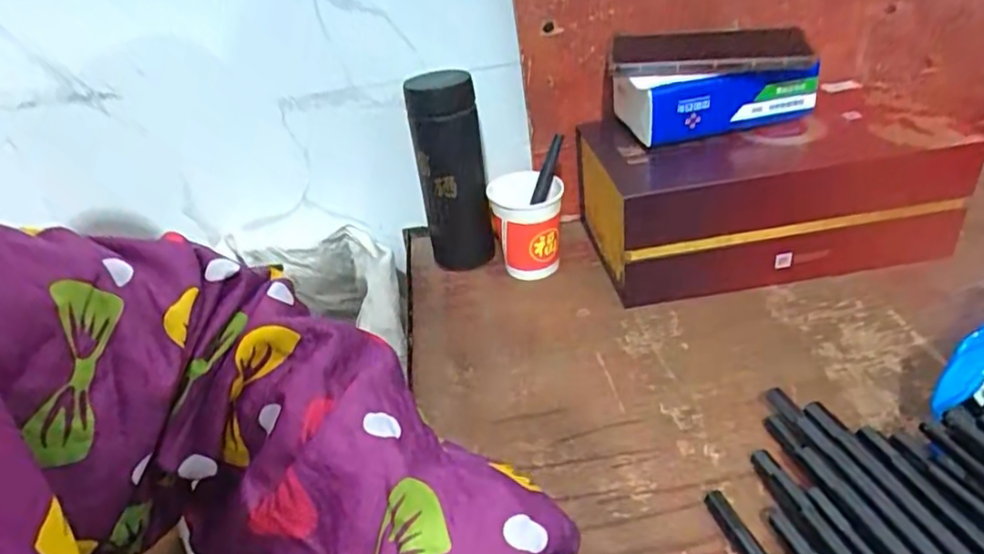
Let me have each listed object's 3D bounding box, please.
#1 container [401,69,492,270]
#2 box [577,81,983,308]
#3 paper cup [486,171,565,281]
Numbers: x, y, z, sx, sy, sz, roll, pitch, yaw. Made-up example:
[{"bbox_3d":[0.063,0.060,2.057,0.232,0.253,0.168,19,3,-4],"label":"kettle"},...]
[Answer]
[{"bbox_3d":[-0.037,-0.090,0.592,0.060,0.195,0.054,-11,32,-6],"label":"container"},{"bbox_3d":[0.245,-0.081,0.588,0.303,0.120,0.166,-9,32,-4],"label":"box"},{"bbox_3d":[0.035,-0.041,0.596,0.068,0.102,0.068,-6,32,3],"label":"paper cup"}]

